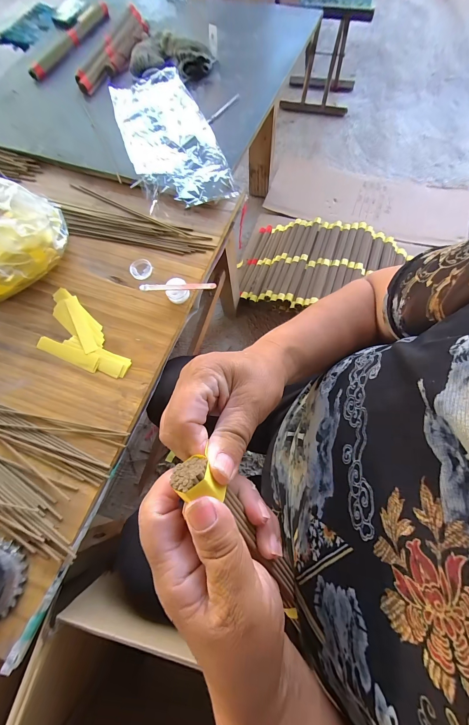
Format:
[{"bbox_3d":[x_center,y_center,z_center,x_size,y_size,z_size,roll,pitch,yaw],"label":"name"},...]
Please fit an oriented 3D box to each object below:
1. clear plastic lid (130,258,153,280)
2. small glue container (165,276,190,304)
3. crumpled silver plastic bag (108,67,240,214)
[{"bbox_3d":[-0.166,-0.168,0.477,0.037,0.008,0.044,-6,71,0],"label":"clear plastic lid"},{"bbox_3d":[-0.093,-0.119,0.446,0.038,0.027,0.035,-1,71,2],"label":"small glue container"},{"bbox_3d":[-0.139,-0.470,0.562,0.176,0.042,0.398,-21,72,-5],"label":"crumpled silver plastic bag"}]

